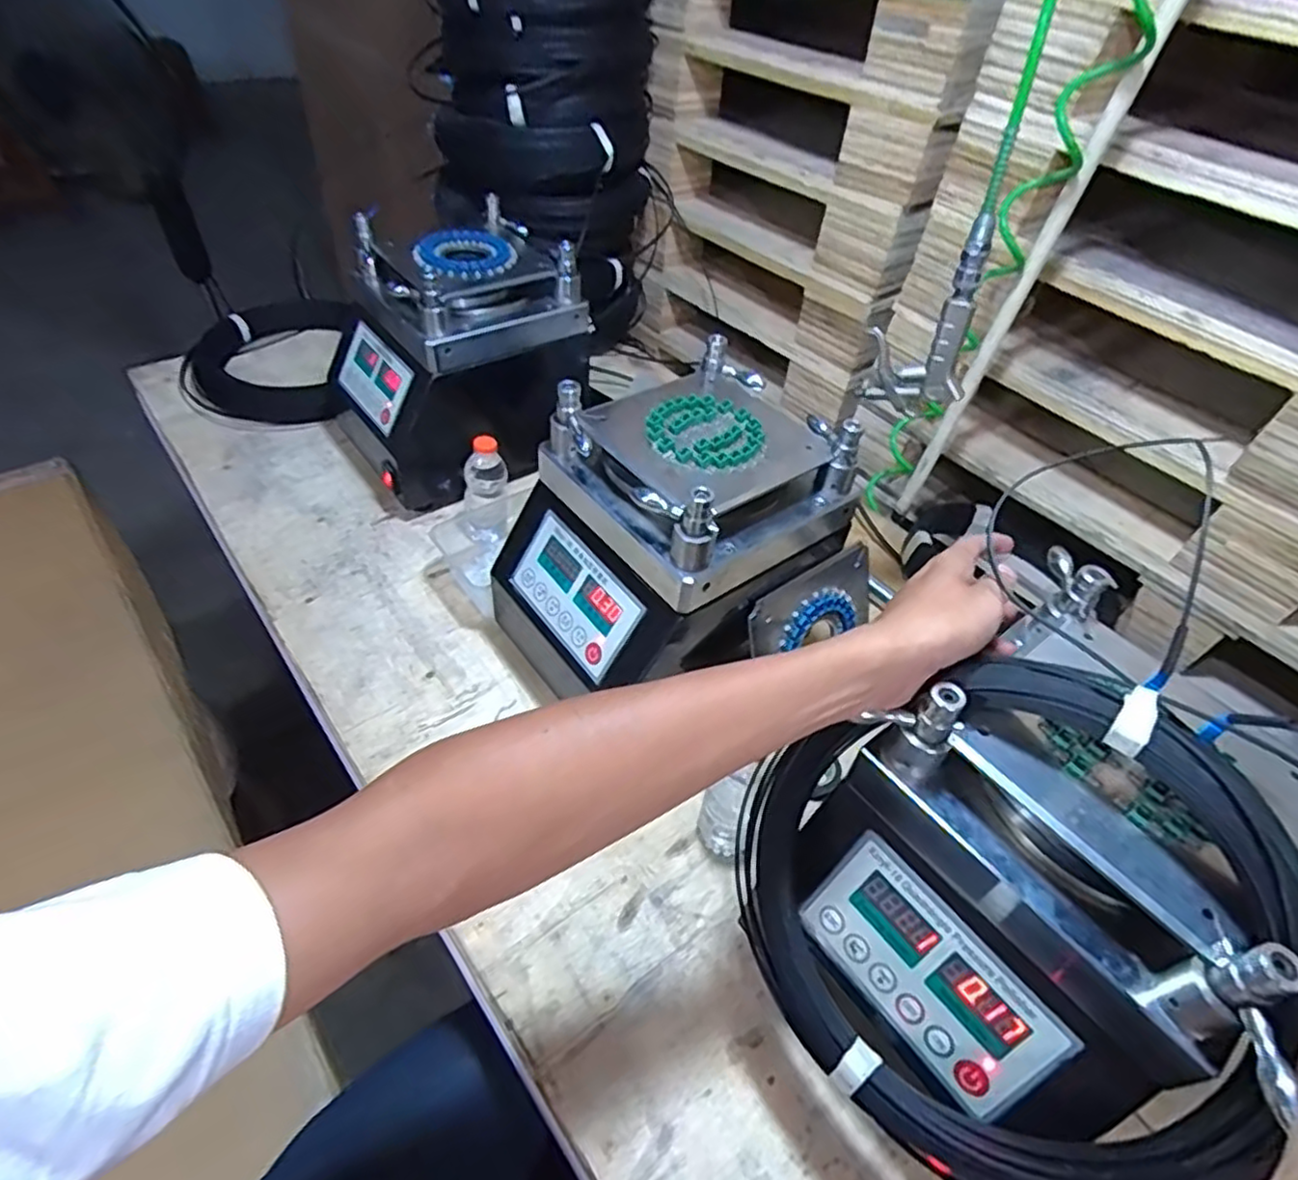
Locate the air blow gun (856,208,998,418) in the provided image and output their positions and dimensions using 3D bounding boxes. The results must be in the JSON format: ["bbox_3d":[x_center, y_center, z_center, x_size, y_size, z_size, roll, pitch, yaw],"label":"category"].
[{"bbox_3d":[0.249,-0.235,0.606,0.087,0.166,0.027,18,48,12],"label":"air blow gun"}]

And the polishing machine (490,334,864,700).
[{"bbox_3d":[0.016,-0.036,0.679,0.270,0.268,0.215,-26,54,-26],"label":"polishing machine"}]

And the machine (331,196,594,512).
[{"bbox_3d":[-0.253,-0.314,0.922,0.308,0.274,0.262,-22,52,-23],"label":"machine"}]

